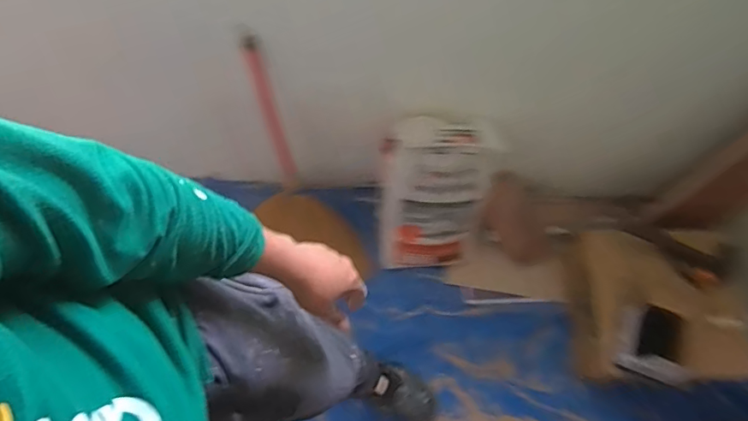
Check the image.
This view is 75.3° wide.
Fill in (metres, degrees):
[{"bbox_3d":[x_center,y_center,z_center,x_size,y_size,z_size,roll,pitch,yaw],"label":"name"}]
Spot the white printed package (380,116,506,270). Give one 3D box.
[{"bbox_3d":[0.157,-0.029,1.283,0.275,0.509,0.107,5,43,3],"label":"white printed package"}]

